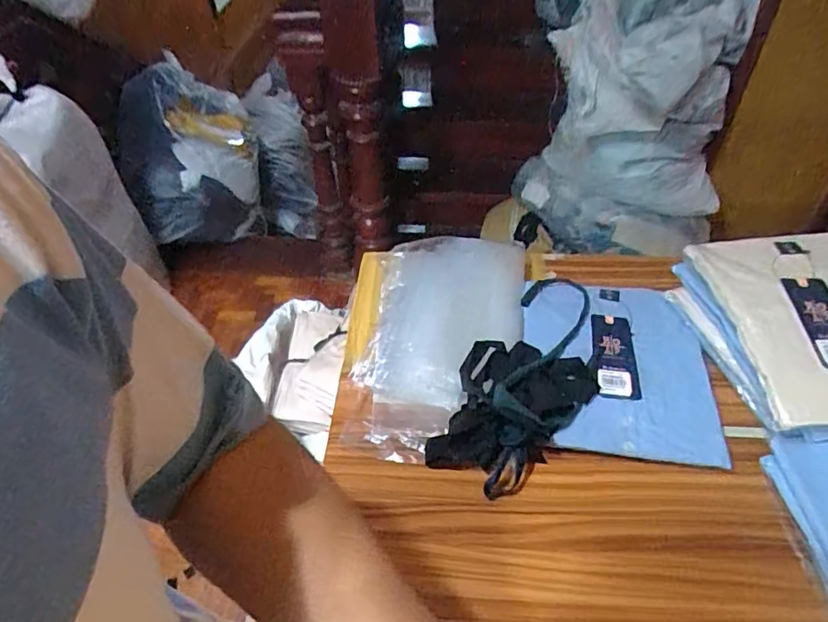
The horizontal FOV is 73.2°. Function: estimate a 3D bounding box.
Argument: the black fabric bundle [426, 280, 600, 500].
[{"bbox_3d":[0.140,0.070,0.645,0.127,0.055,0.303,26,52,26],"label":"black fabric bundle"}]

